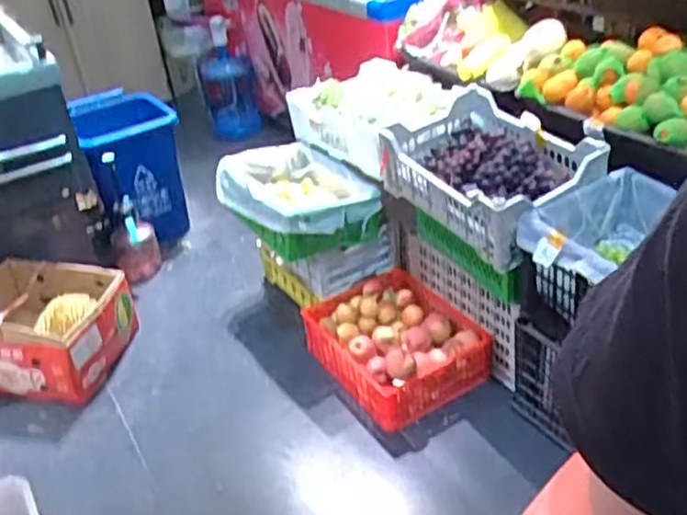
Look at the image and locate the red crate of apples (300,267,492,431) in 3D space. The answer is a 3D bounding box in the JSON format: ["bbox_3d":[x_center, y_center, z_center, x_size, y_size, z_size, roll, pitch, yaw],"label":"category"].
[{"bbox_3d":[0.142,0.228,1.907,0.353,0.176,0.421,-23,36,-22],"label":"red crate of apples"}]

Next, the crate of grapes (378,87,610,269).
[{"bbox_3d":[0.341,-0.205,1.750,0.330,0.200,0.490,-24,37,-24],"label":"crate of grapes"}]

